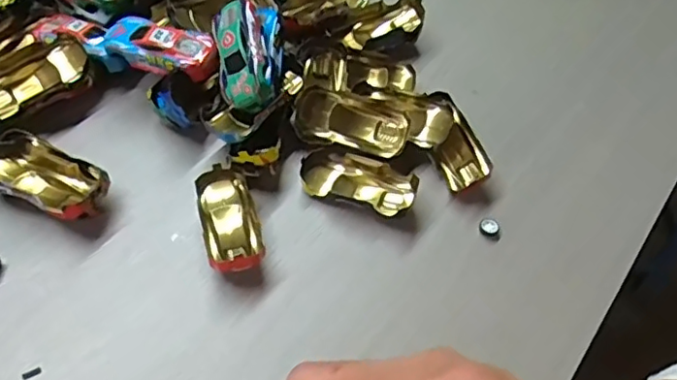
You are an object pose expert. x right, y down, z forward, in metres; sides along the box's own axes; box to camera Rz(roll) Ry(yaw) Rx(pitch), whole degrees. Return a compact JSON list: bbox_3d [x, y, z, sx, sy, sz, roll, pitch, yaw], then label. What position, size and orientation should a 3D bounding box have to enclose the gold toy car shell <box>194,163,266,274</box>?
[{"bbox_3d":[-0.057,0.015,0.316,0.028,0.012,0.064,-13,60,-14],"label":"gold toy car shell"}]

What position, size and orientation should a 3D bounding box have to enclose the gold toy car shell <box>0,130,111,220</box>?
[{"bbox_3d":[-0.151,-0.004,0.315,0.065,0.025,0.034,24,58,9],"label":"gold toy car shell"}]

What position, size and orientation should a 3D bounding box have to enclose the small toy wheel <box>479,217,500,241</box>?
[{"bbox_3d":[0.084,0.021,0.334,0.013,0.006,0.010,23,58,9],"label":"small toy wheel"}]

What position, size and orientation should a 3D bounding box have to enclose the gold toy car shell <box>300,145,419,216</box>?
[{"bbox_3d":[0.011,-0.004,0.338,0.063,0.013,0.030,20,57,7],"label":"gold toy car shell"}]

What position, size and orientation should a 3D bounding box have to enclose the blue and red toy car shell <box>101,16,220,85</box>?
[{"bbox_3d":[-0.100,-0.078,0.339,0.065,0.017,0.030,15,57,3],"label":"blue and red toy car shell"}]

